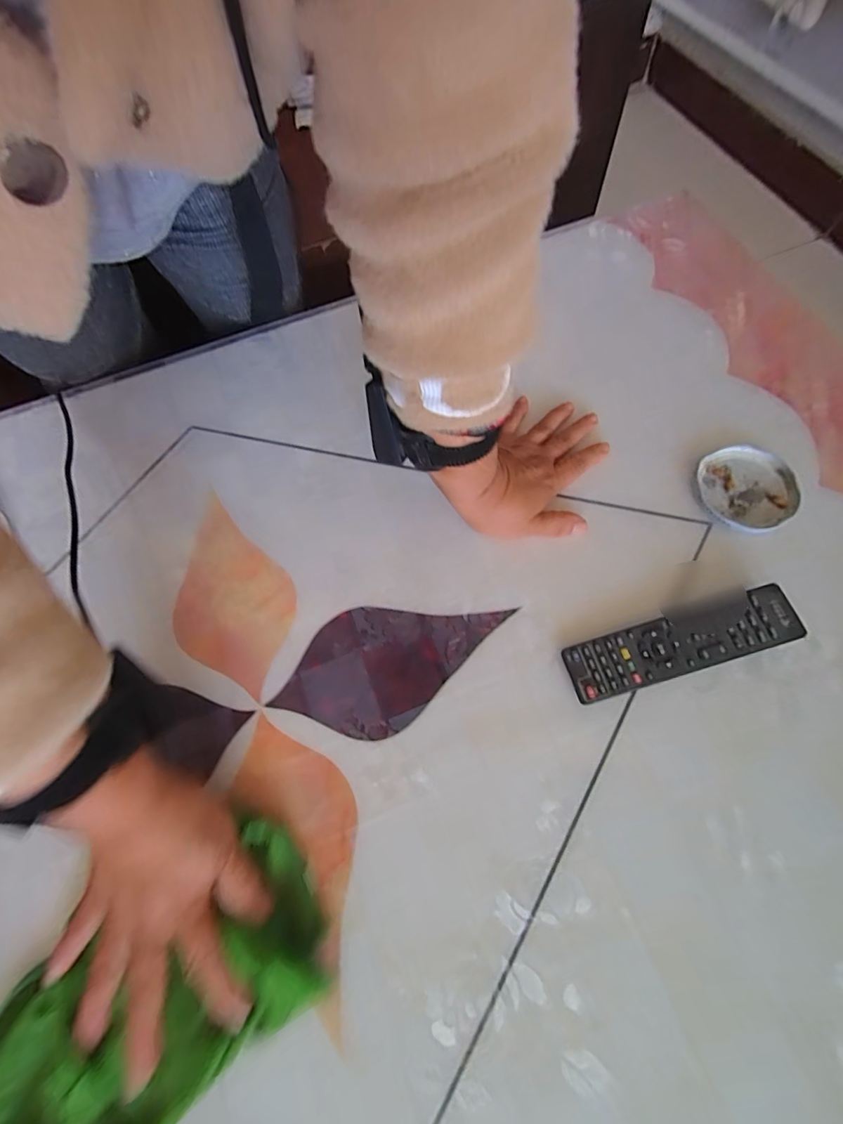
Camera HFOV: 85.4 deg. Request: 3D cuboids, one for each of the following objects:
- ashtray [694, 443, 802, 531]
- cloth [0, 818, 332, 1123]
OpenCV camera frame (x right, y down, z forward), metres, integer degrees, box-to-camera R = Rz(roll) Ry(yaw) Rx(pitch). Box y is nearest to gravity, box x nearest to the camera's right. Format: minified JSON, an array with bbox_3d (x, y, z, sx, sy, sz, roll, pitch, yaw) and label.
[{"bbox_3d":[0.284,-0.065,0.401,0.083,0.008,0.081,-1,67,3],"label":"ashtray"},{"bbox_3d":[-0.171,0.279,0.282,0.233,0.025,0.111,-32,69,-10],"label":"cloth"}]

